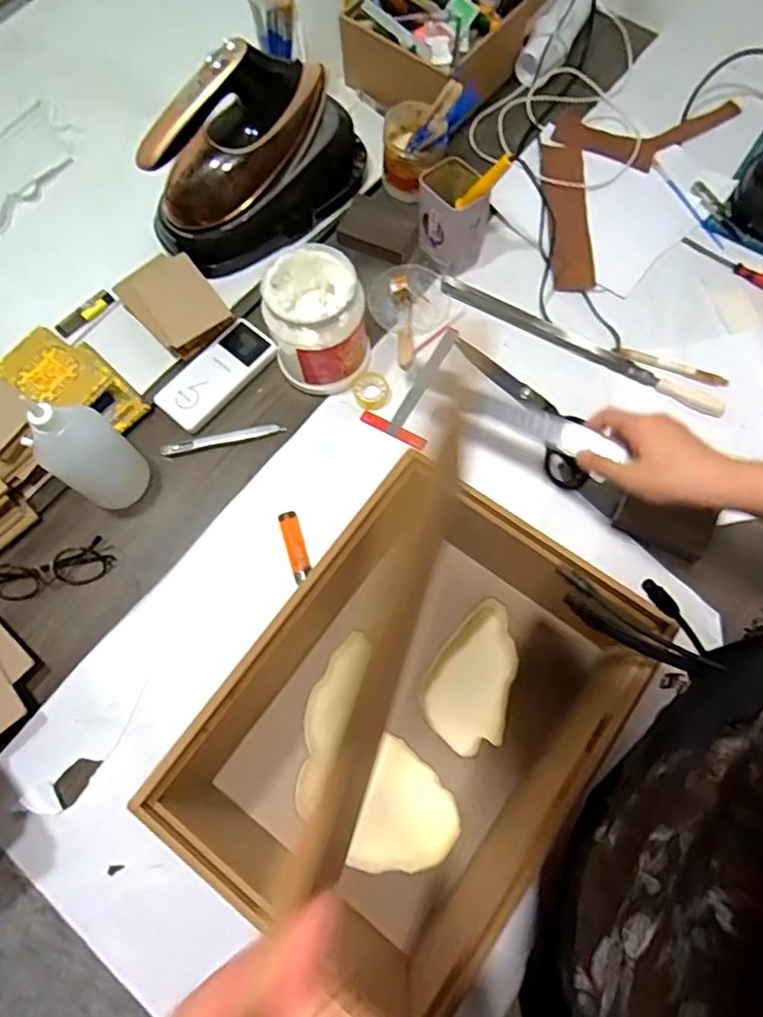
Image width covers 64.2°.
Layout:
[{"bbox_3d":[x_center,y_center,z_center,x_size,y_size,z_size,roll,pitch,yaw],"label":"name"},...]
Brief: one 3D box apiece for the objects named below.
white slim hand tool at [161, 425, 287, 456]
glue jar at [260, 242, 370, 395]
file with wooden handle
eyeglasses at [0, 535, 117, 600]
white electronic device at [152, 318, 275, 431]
[{"bbox_3d":[-0.194,-0.085,0.743,0.149,0.004,0.018,-10,75,-1],"label":"white slim hand tool"},{"bbox_3d":[-0.072,-0.212,0.694,0.104,0.138,0.105,-1,71,2],"label":"glue jar"},{"bbox_3d":[0.243,-0.203,0.759,0.372,0.015,0.020,28,78,8],"label":"file with wooden handle"},{"bbox_3d":[-0.375,0.070,0.681,0.138,0.034,0.044,-17,72,-4],"label":"eyeglasses"},{"bbox_3d":[-0.205,-0.167,0.754,0.073,0.012,0.152,42,80,11],"label":"white electronic device"}]

